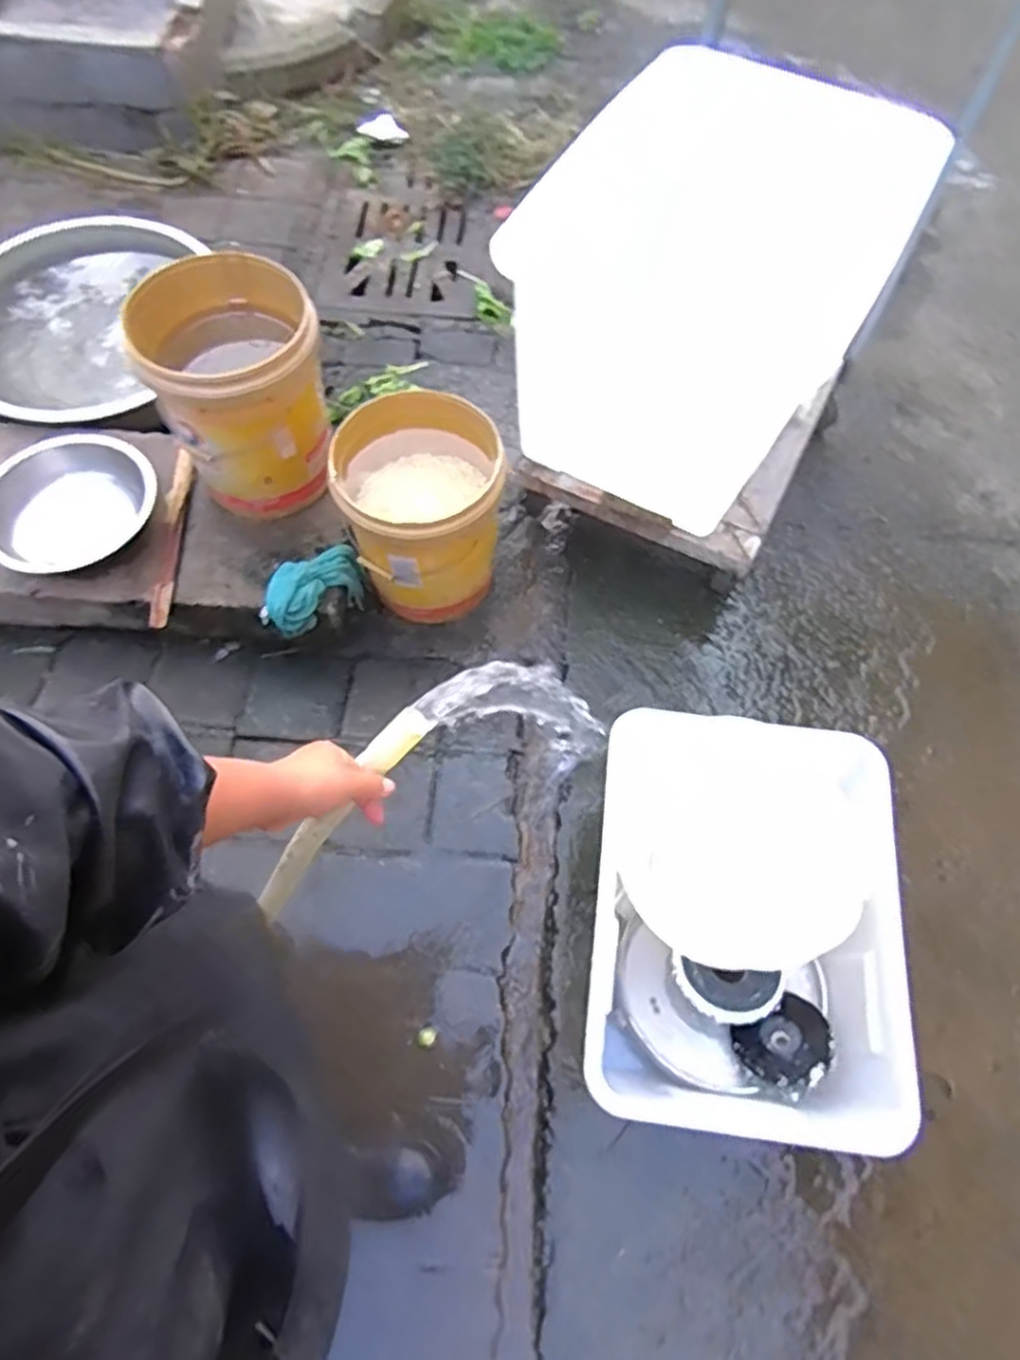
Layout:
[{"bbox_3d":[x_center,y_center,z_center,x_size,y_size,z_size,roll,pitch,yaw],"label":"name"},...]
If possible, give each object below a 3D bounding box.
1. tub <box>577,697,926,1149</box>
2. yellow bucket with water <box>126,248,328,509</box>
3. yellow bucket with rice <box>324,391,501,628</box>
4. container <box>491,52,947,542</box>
[{"bbox_3d":[0.327,0.343,1.081,0.388,0.221,0.533,8,65,2],"label":"tub"},{"bbox_3d":[-0.441,-0.481,1.239,0.277,0.304,0.286,1,65,-1],"label":"yellow bucket with water"},{"bbox_3d":[-0.149,-0.295,1.330,0.261,0.311,0.269,1,65,-1],"label":"yellow bucket with rice"},{"bbox_3d":[0.346,-0.668,1.265,0.483,0.378,0.642,32,68,13],"label":"container"}]

